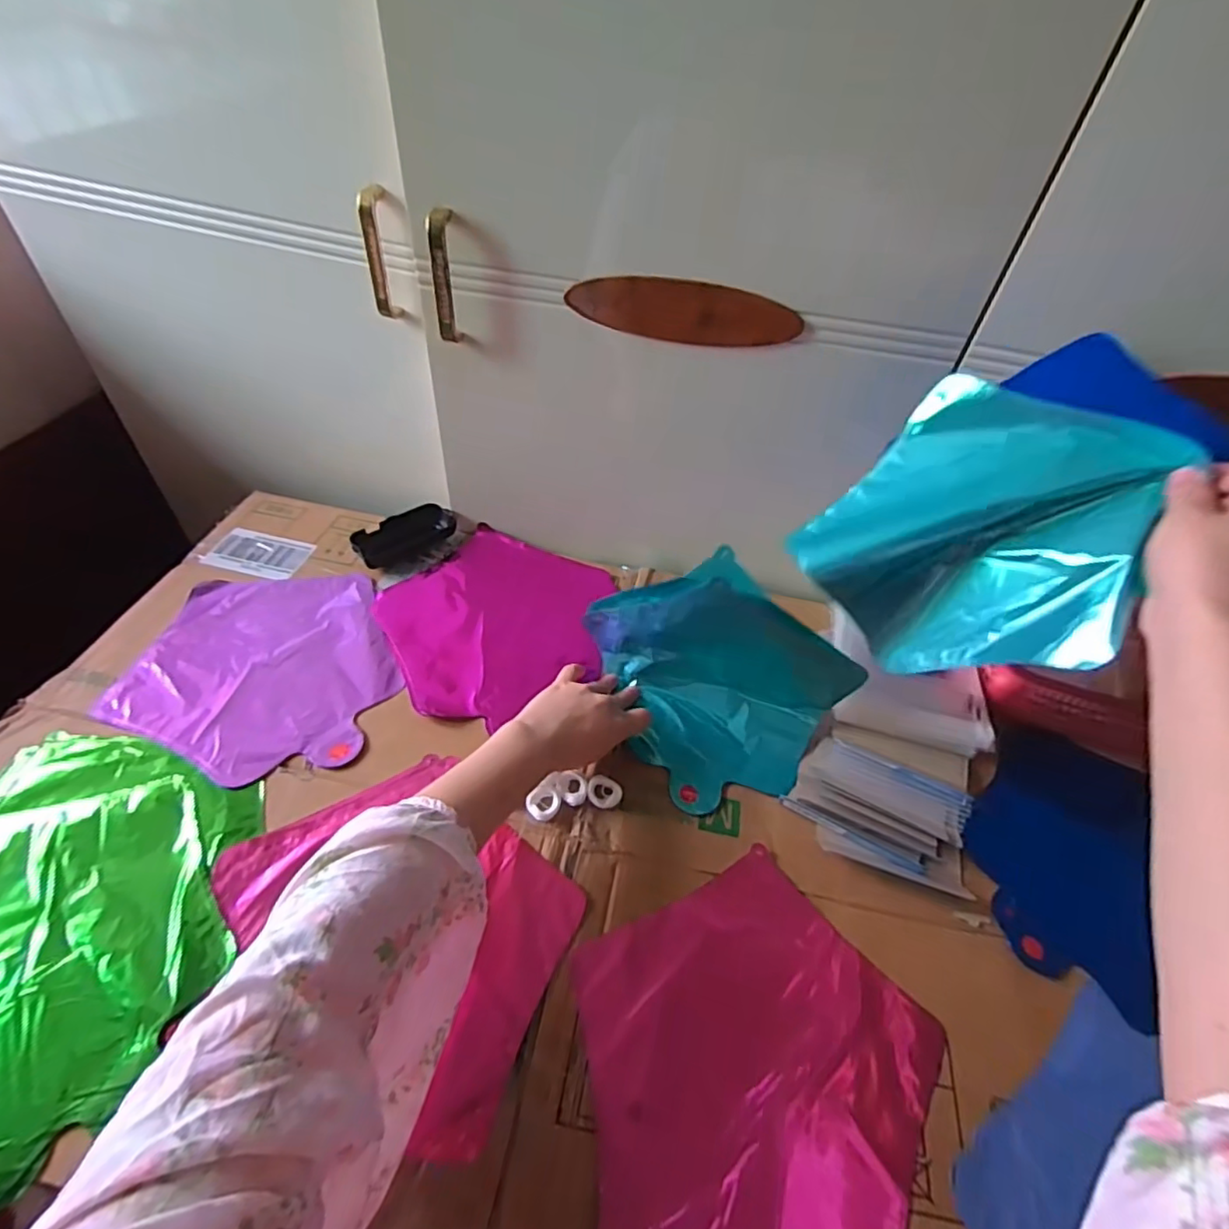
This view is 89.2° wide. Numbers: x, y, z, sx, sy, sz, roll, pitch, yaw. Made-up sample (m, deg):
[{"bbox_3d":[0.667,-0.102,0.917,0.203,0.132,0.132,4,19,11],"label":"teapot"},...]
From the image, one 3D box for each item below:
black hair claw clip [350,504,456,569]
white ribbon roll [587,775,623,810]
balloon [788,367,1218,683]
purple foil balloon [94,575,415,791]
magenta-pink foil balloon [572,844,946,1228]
[{"bbox_3d":[-0.230,-0.087,0.687,0.044,0.029,0.108,37,54,25],"label":"black hair claw clip"},{"bbox_3d":[-0.008,0.144,0.507,0.028,0.006,0.026,3,47,-3],"label":"white ribbon roll"},{"bbox_3d":[0.246,-0.047,0.431,0.191,0.204,0.061,38,26,33],"label":"balloon"},{"bbox_3d":[-0.308,0.042,0.569,0.218,0.007,0.225,10,47,2],"label":"purple foil balloon"},{"bbox_3d":[0.084,0.291,0.396,0.224,0.007,0.224,-35,63,-28],"label":"magenta-pink foil balloon"}]

